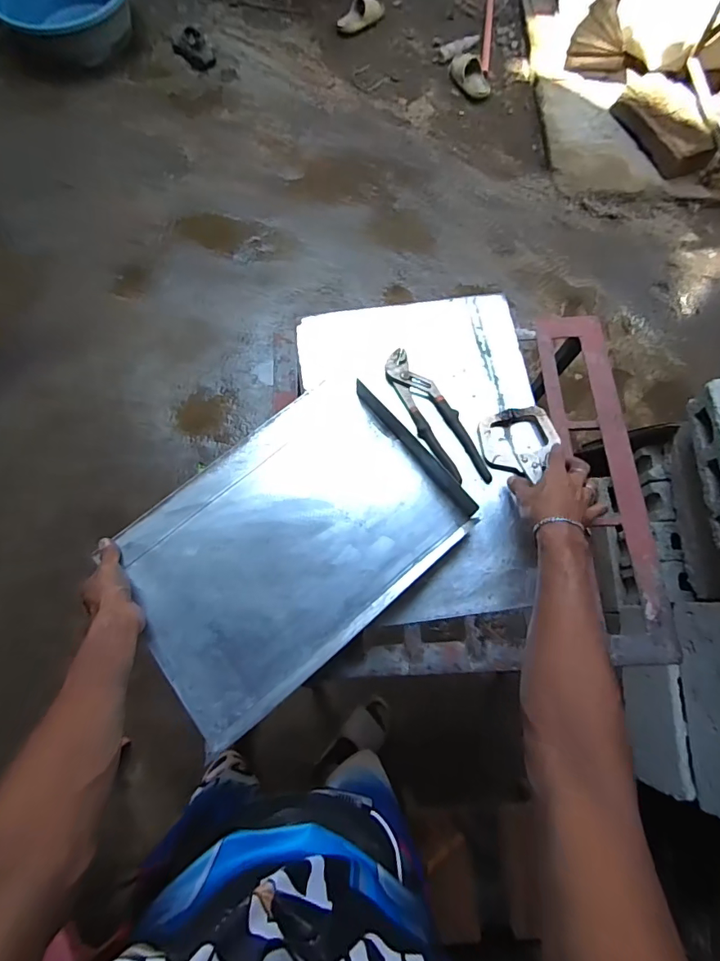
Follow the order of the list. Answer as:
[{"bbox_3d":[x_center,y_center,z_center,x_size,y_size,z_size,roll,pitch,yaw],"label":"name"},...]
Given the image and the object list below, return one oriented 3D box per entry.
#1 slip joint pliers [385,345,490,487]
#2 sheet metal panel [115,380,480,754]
[{"bbox_3d":[0.111,-0.095,0.701,0.058,0.022,0.238,-25,75,-6],"label":"slip joint pliers"},{"bbox_3d":[-0.102,0.082,0.652,0.448,0.045,0.318,-38,77,-10],"label":"sheet metal panel"}]

